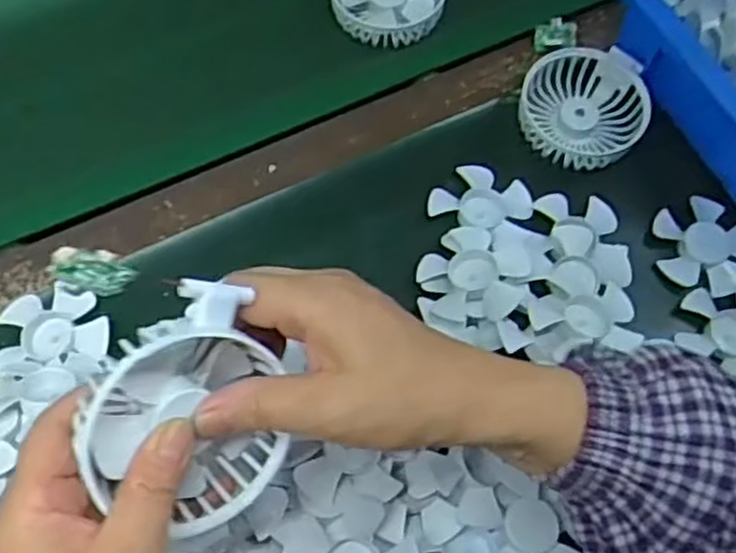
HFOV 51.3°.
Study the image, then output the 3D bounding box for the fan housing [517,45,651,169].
[{"bbox_3d":[0.152,-0.122,0.546,0.086,0.023,0.089,6,66,3],"label":"fan housing"}]

